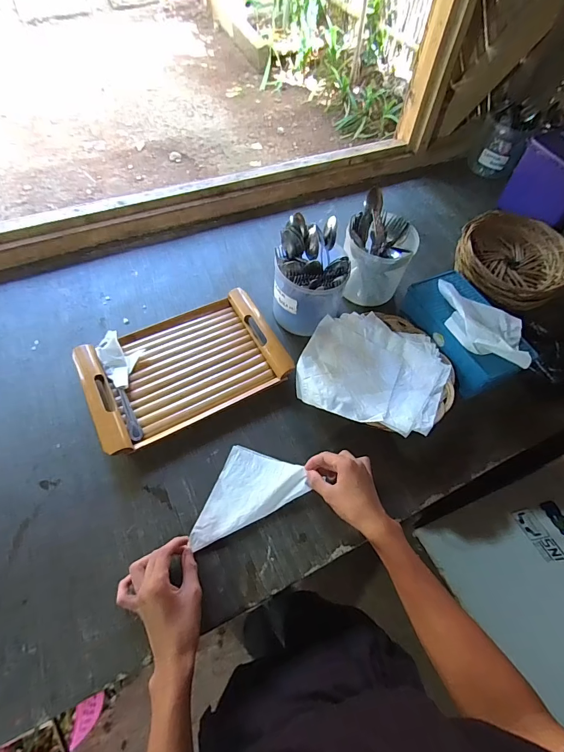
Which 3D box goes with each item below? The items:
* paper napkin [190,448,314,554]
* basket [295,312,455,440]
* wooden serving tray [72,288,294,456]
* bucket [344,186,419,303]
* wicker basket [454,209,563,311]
[{"bbox_3d":[-0.046,0.197,0.568,0.132,0.016,0.161,20,59,8],"label":"paper napkin"},{"bbox_3d":[0.174,-0.012,0.688,0.266,0.053,0.247,2,59,-3],"label":"basket"},{"bbox_3d":[-0.178,-0.022,0.679,0.338,0.043,0.228,-25,64,-18],"label":"wooden serving tray"},{"bbox_3d":[0.199,-0.253,0.778,0.134,0.163,0.152,19,59,8],"label":"bucket"},{"bbox_3d":[0.486,-0.249,0.784,0.221,0.068,0.224,37,63,17],"label":"wicker basket"}]

